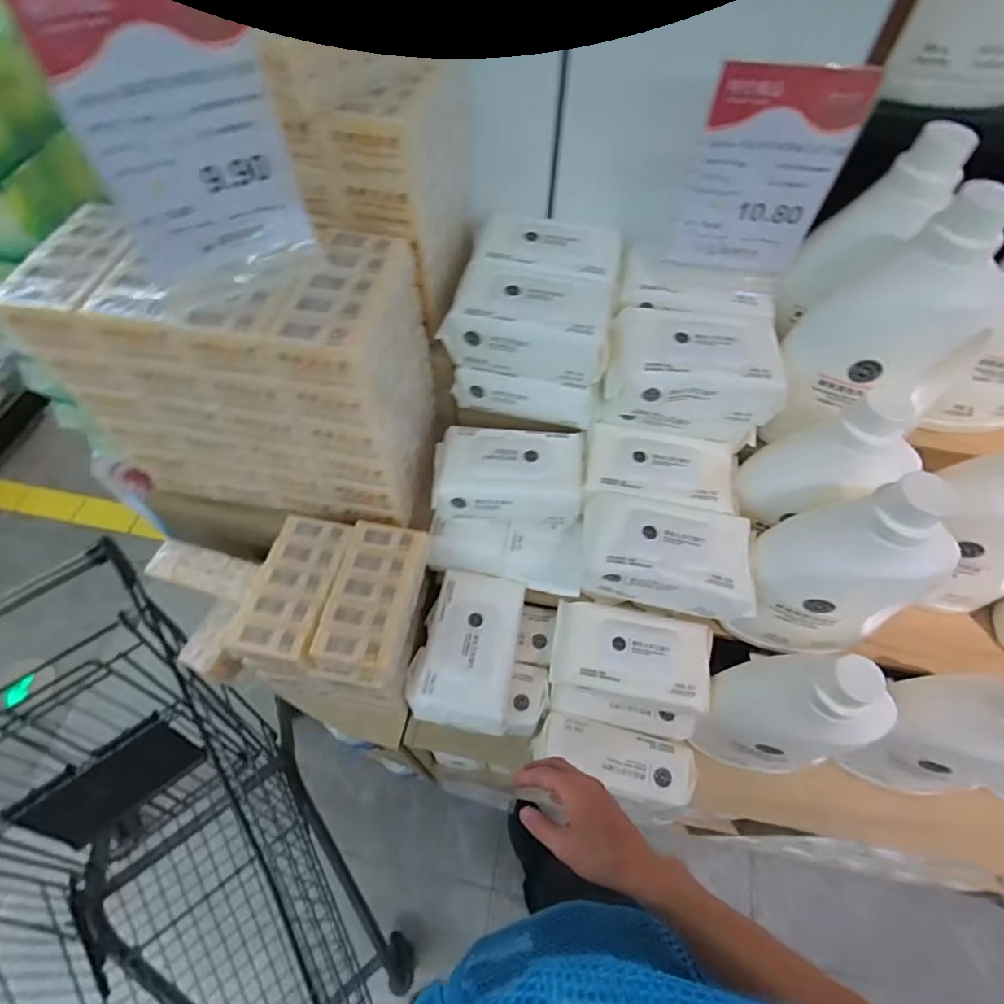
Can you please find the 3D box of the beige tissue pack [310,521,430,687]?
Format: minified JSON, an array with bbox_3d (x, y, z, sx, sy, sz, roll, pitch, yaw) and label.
[{"bbox_3d":[-0.150,0.117,0.639,0.092,0.063,0.177,9,58,4],"label":"beige tissue pack"}]

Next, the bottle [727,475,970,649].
[{"bbox_3d":[0.377,0.075,0.586,0.149,0.287,0.084,9,58,4],"label":"bottle"}]

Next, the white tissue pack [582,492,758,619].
[{"bbox_3d":[0.190,0.059,0.625,0.190,0.063,0.107,9,58,4],"label":"white tissue pack"}]

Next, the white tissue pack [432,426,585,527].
[{"bbox_3d":[0.010,-0.035,0.709,0.179,0.083,0.118,2,58,0],"label":"white tissue pack"}]

